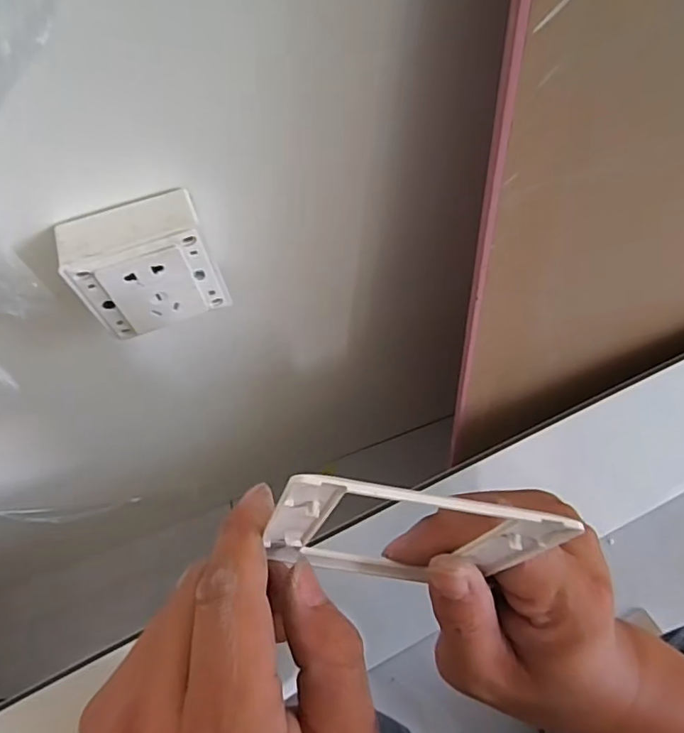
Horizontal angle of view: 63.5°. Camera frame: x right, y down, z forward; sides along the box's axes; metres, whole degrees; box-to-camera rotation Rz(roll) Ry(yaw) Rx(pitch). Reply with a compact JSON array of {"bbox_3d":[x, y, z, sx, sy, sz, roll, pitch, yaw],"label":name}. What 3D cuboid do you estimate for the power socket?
[{"bbox_3d":[-0.127,-0.065,0.365,0.087,0.080,0.042,-18,63,-8],"label":"power socket"}]

